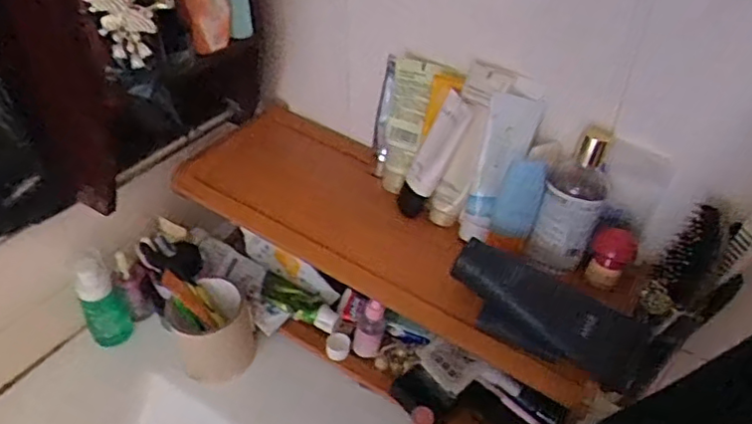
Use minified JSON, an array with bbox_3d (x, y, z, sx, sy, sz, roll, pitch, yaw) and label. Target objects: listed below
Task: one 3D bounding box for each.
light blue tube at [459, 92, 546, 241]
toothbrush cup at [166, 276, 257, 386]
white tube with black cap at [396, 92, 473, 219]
[{"bbox_3d":[0.117,-0.043,0.610,0.041,0.149,0.034,27,16,27],"label":"light blue tube"},{"bbox_3d":[-0.188,0.140,0.718,0.085,0.097,0.083,1,40,-1],"label":"toothbrush cup"},{"bbox_3d":[0.057,-0.056,0.632,0.022,0.137,0.036,4,31,-43],"label":"white tube with black cap"}]

